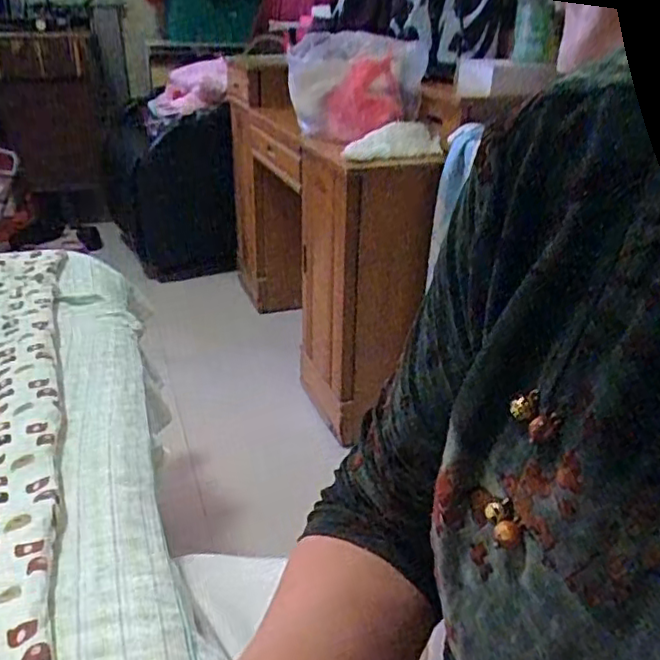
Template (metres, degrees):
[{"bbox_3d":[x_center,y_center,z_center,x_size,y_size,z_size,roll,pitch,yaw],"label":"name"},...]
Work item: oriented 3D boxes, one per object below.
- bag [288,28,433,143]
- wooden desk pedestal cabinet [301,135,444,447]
[{"bbox_3d":[0.050,-0.475,1.252,0.267,0.191,0.158,3,27,3],"label":"bag"},{"bbox_3d":[0.067,-0.081,1.406,0.215,0.610,0.248,-11,30,-22],"label":"wooden desk pedestal cabinet"}]

